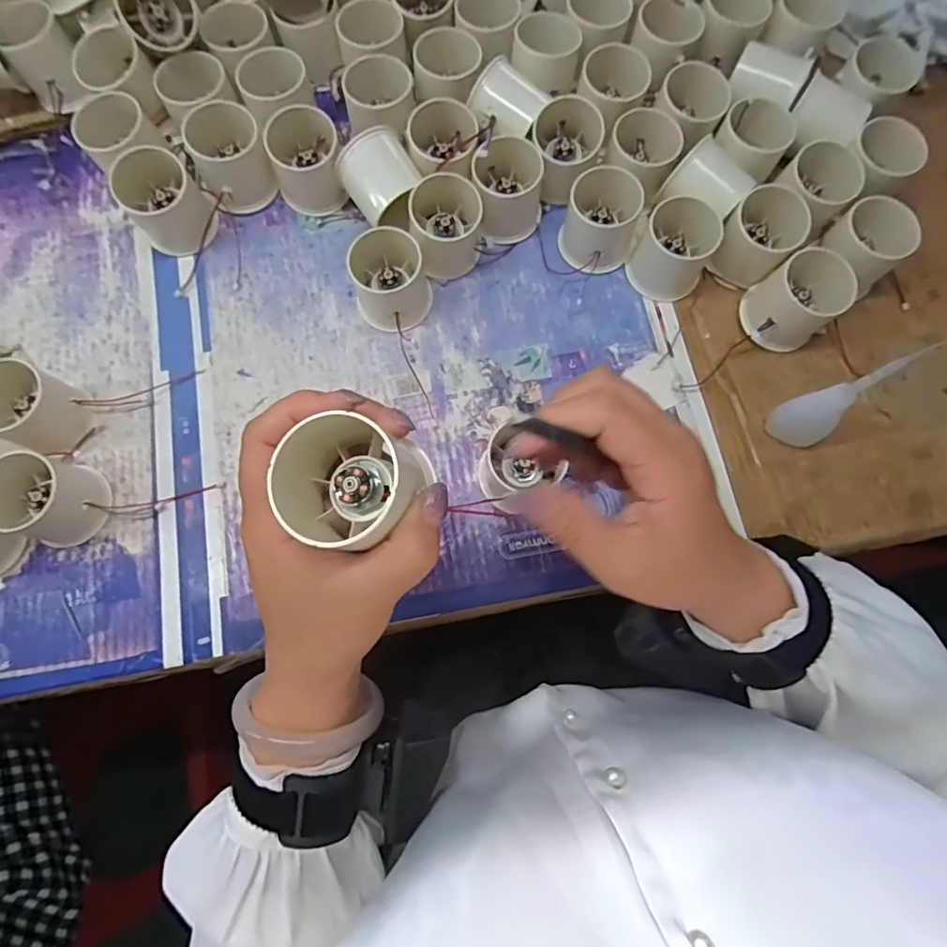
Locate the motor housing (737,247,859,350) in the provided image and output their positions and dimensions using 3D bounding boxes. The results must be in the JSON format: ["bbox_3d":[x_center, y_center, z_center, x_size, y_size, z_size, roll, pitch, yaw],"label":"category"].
[{"bbox_3d":[0.228,-0.122,0.384,0.062,0.048,0.054,-40,80,-9],"label":"motor housing"}]

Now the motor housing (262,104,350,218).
[{"bbox_3d":[-0.125,-0.236,0.406,0.052,0.048,0.060,-13,77,-3],"label":"motor housing"}]

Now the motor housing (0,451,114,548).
[{"bbox_3d":[-0.278,0.016,0.351,0.055,0.049,0.055,14,76,3],"label":"motor housing"}]

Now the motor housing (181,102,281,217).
[{"bbox_3d":[-0.179,-0.233,0.403,0.052,0.051,0.054,0,76,0],"label":"motor housing"}]

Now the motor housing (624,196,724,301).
[{"bbox_3d":[0.149,-0.165,0.398,0.054,0.049,0.052,0,76,0],"label":"motor housing"}]

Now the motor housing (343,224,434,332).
[{"bbox_3d":[-0.060,-0.143,0.392,0.055,0.048,0.066,-18,77,-5],"label":"motor housing"}]

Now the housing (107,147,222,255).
[{"bbox_3d":[-0.224,-0.197,0.394,0.055,0.049,0.060,-40,80,-9],"label":"housing"}]

